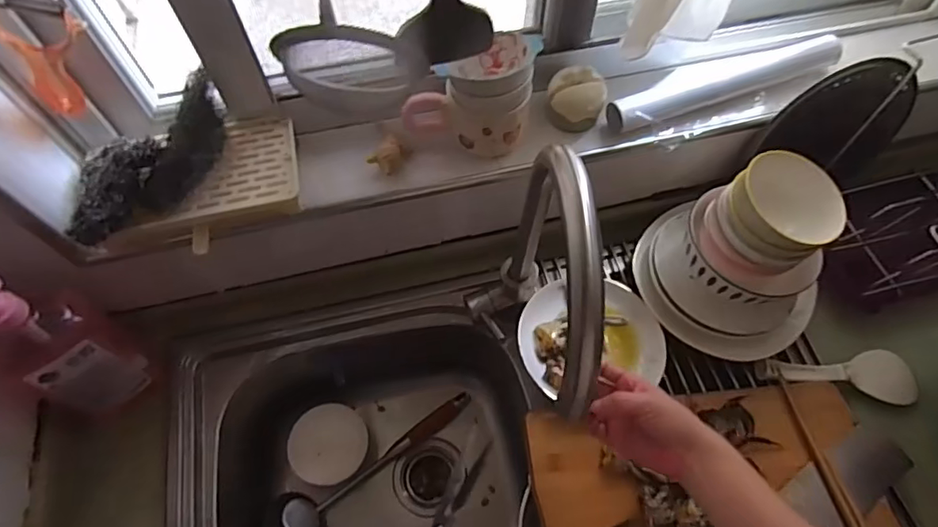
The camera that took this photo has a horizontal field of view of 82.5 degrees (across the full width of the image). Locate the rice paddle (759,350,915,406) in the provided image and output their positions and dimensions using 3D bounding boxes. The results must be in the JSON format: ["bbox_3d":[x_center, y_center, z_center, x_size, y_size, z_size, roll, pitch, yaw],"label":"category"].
[{"bbox_3d":[0.450,0.131,0.652,0.194,0.026,0.060,4,62,3],"label":"rice paddle"}]

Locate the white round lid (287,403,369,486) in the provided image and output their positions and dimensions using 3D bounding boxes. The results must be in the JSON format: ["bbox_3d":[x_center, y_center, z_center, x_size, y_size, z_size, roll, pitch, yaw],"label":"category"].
[{"bbox_3d":[-0.207,0.267,0.791,0.111,0.011,0.109,-9,79,-3],"label":"white round lid"}]

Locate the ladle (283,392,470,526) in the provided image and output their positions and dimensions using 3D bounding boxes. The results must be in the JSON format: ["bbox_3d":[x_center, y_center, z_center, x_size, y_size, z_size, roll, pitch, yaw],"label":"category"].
[{"bbox_3d":[-0.131,0.287,0.808,0.313,0.054,0.046,-37,67,-17],"label":"ladle"}]

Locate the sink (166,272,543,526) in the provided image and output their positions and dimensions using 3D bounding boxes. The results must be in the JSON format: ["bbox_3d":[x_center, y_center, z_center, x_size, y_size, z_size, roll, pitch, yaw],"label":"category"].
[{"bbox_3d":[-0.134,0.282,0.733,0.421,0.243,0.413,-13,62,-6],"label":"sink"}]

